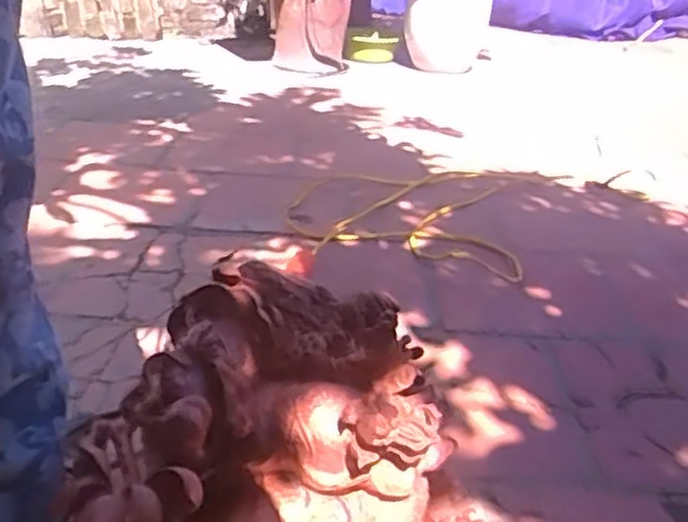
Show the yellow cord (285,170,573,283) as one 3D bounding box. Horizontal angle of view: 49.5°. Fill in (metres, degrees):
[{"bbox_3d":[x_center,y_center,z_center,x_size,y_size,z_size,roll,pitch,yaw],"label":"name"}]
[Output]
[{"bbox_3d":[0.163,-0.111,1.552,0.527,0.025,0.556,0,26,0],"label":"yellow cord"}]

